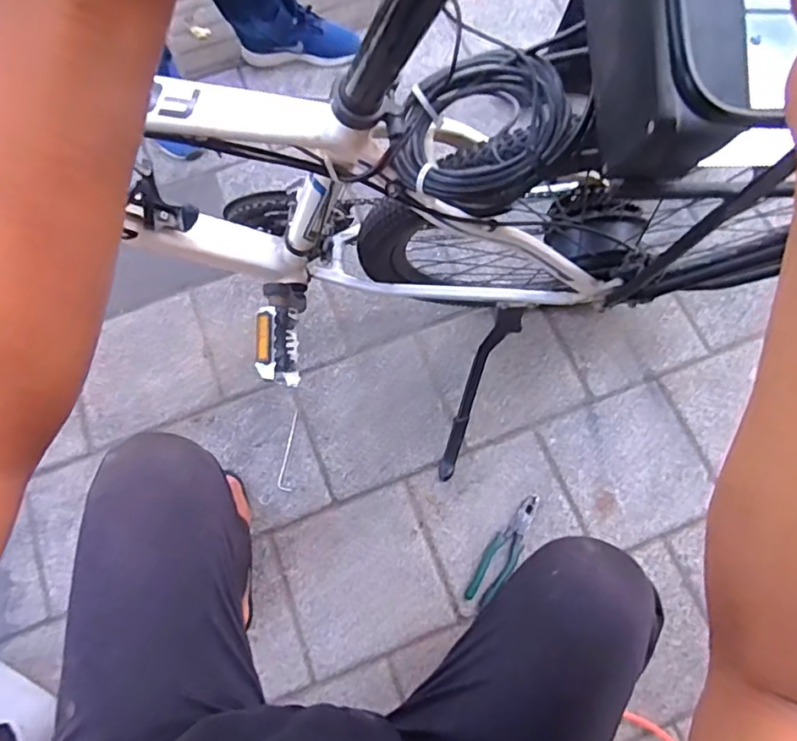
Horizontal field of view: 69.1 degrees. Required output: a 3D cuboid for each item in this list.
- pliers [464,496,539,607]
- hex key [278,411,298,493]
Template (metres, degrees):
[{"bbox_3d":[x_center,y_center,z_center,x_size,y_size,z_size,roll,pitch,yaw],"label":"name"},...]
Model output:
[{"bbox_3d":[0.183,0.304,0.986,0.052,0.011,0.201,30,75,10],"label":"pliers"},{"bbox_3d":[-0.198,0.144,1.048,0.025,0.005,0.146,3,75,3],"label":"hex key"}]

